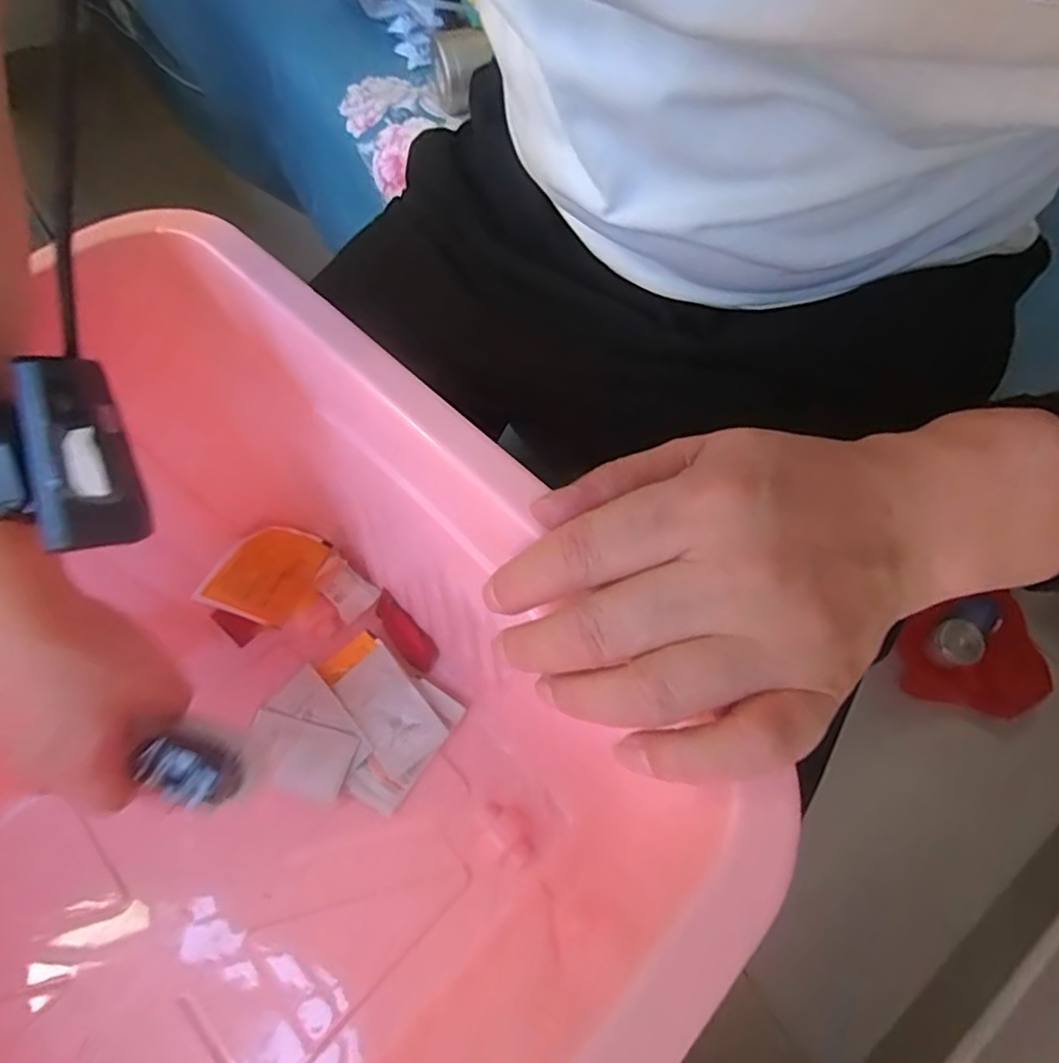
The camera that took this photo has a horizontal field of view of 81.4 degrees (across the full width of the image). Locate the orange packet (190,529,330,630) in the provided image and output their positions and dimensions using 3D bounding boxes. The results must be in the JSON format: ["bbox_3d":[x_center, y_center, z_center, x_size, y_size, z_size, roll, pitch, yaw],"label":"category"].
[{"bbox_3d":[-0.199,0.030,0.468,0.004,0.073,0.076,25,83,43],"label":"orange packet"}]

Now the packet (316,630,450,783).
[{"bbox_3d":[-0.107,0.120,0.444,0.048,0.011,0.105,-39,63,-16],"label":"packet"}]

